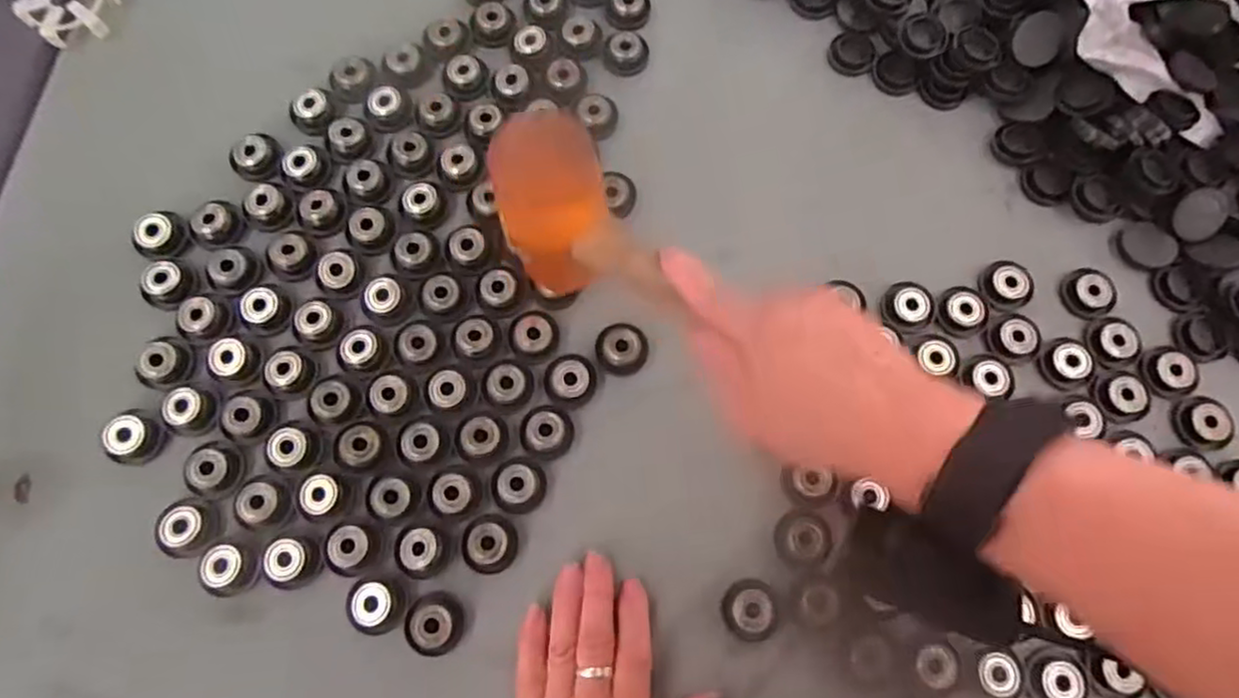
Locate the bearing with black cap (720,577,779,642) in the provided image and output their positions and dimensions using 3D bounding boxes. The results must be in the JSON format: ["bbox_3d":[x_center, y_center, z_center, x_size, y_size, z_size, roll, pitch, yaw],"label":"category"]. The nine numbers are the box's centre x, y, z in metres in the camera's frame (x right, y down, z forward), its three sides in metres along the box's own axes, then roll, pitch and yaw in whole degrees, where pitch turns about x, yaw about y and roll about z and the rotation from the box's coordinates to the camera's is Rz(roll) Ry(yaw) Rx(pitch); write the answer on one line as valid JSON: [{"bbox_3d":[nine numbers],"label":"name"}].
[{"bbox_3d":[0.071,0.142,0.372,0.029,0.005,0.031,-3,75,-3],"label":"bearing with black cap"}]

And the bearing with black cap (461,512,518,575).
[{"bbox_3d":[-0.071,0.107,0.376,0.029,0.007,0.030,-4,75,-3],"label":"bearing with black cap"}]

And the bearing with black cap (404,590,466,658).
[{"bbox_3d":[-0.099,0.147,0.366,0.030,0.008,0.031,-2,75,-2],"label":"bearing with black cap"}]

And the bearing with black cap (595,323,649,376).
[{"bbox_3d":[0.002,-0.001,0.410,0.030,0.010,0.031,-8,75,-4],"label":"bearing with black cap"}]

